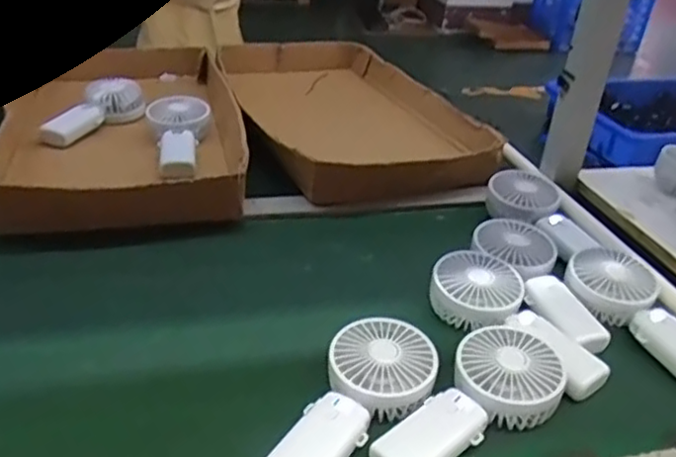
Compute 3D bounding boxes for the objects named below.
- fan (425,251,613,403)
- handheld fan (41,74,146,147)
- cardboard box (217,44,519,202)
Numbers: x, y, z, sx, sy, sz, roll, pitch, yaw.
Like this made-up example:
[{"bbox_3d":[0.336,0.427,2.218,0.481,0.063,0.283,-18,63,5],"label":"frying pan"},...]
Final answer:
[{"bbox_3d":[0.176,0.088,0.625,0.179,0.057,0.087,29,39,34],"label":"fan"},{"bbox_3d":[-0.357,-0.168,0.949,0.076,0.051,0.177,23,48,27],"label":"handheld fan"},{"bbox_3d":[0.008,-0.181,1.041,0.338,0.081,0.504,-6,33,-17],"label":"cardboard box"}]

